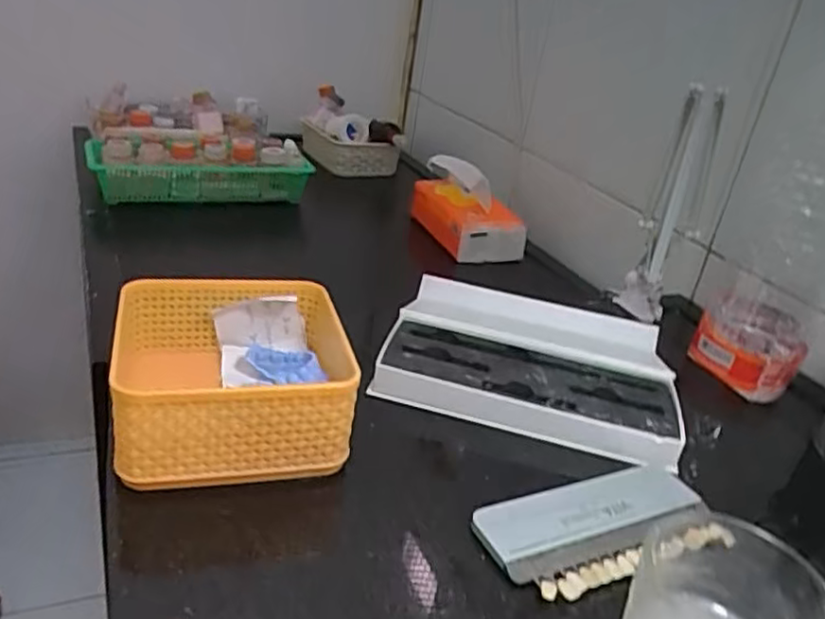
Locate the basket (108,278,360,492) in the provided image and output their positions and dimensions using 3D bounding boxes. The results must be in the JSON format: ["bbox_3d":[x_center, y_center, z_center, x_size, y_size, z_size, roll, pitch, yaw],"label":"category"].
[{"bbox_3d":[-0.109,0.040,0.423,0.135,0.066,0.130,-1,28,-19],"label":"basket"}]

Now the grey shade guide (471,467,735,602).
[{"bbox_3d":[0.109,0.122,0.390,0.148,0.014,0.067,-5,29,-26],"label":"grey shade guide"}]

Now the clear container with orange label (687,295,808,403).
[{"bbox_3d":[0.295,0.031,0.609,0.088,0.059,0.075,20,28,23],"label":"clear container with orange label"}]

